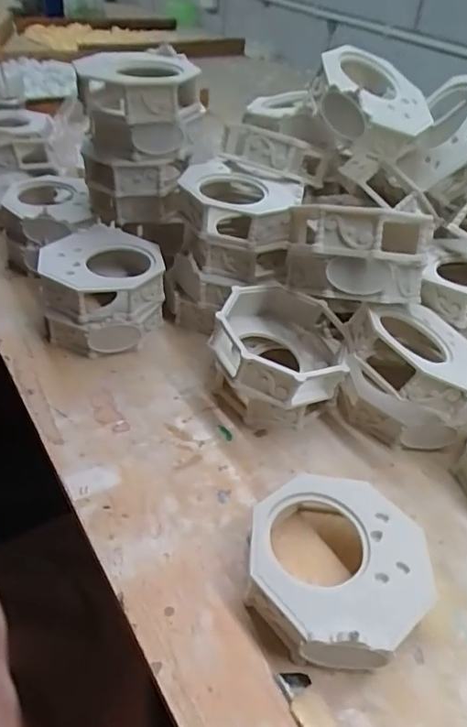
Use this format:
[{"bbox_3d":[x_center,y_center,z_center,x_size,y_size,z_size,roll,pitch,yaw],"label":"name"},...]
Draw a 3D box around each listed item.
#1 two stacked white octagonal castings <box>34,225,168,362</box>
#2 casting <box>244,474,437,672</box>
[{"bbox_3d":[-0.130,-0.075,0.517,0.115,0.075,0.125,-5,43,-14],"label":"two stacked white octagonal castings"},{"bbox_3d":[0.068,0.136,0.343,0.114,0.040,0.116,7,41,0],"label":"casting"}]

